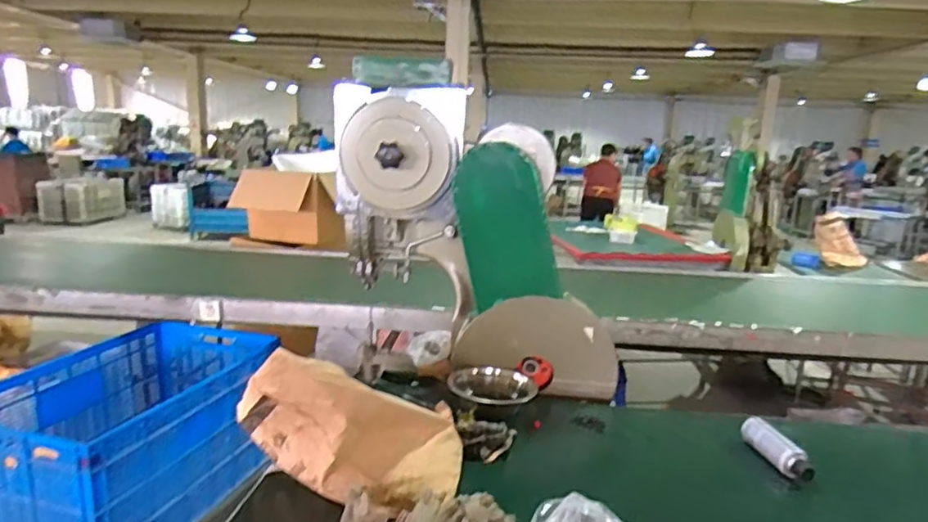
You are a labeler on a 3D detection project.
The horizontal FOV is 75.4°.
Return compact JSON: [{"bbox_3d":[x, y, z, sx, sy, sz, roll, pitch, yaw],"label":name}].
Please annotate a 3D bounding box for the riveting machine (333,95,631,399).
[{"bbox_3d":[0.029,-0.041,1.545,0.737,0.689,0.256,7,14,18],"label":"riveting machine"}]

